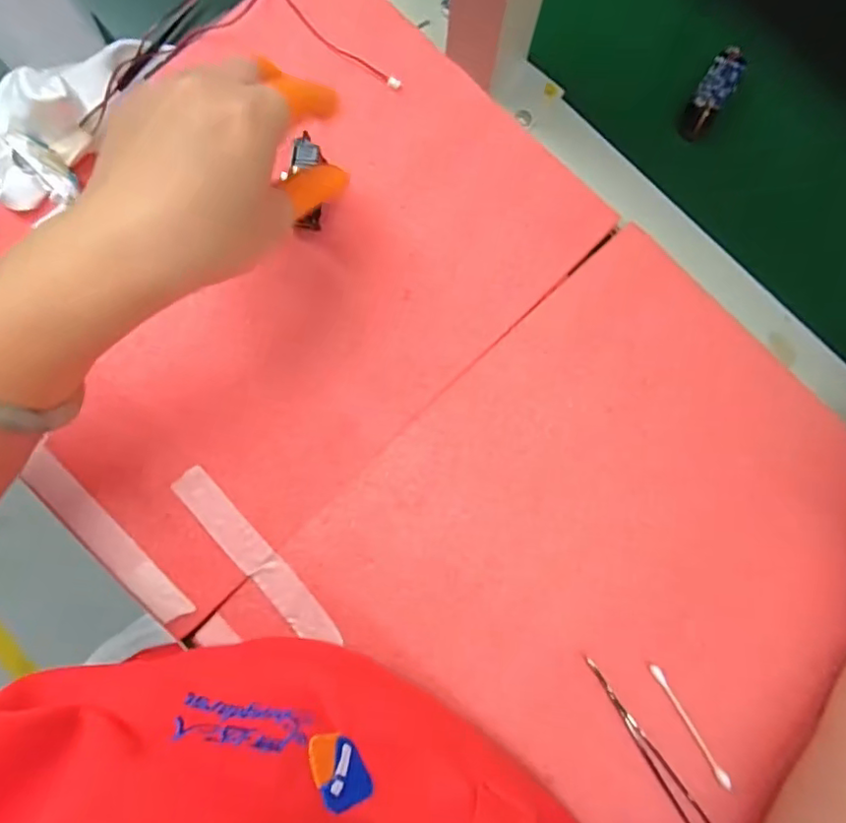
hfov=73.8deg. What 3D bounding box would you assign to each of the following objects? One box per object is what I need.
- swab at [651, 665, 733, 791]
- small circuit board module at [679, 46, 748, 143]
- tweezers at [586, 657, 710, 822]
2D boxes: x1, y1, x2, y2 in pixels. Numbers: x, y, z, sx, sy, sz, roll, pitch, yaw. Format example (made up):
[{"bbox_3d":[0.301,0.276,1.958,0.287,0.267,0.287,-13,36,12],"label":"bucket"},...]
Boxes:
[{"bbox_3d":[0.146,0.171,0.304,0.006,0.005,0.071,-30,84,-5],"label":"swab"},{"bbox_3d":[0.179,-0.198,0.351,0.019,0.019,0.054,32,84,-1],"label":"small circuit board module"},{"bbox_3d":[0.126,0.188,0.301,0.011,0.007,0.125,-33,84,-5],"label":"tweezers"}]

